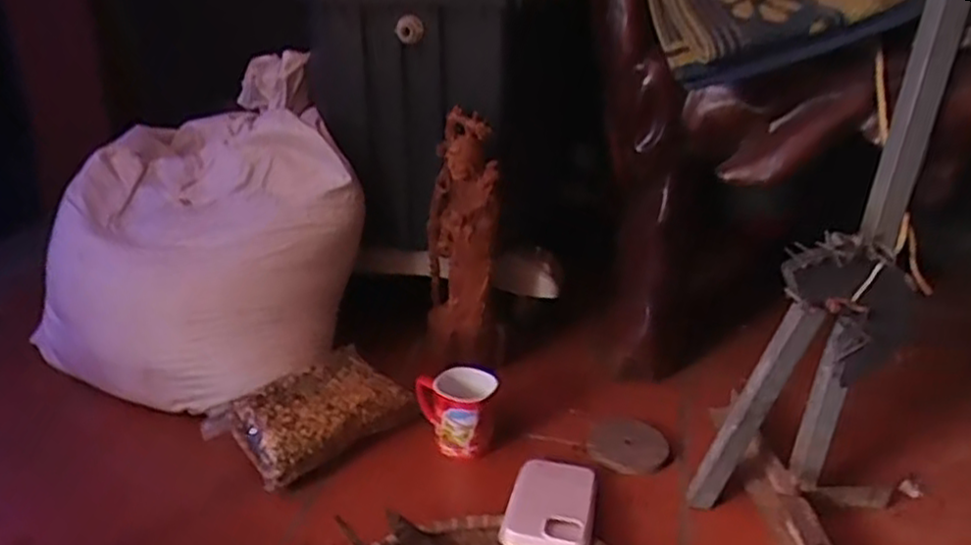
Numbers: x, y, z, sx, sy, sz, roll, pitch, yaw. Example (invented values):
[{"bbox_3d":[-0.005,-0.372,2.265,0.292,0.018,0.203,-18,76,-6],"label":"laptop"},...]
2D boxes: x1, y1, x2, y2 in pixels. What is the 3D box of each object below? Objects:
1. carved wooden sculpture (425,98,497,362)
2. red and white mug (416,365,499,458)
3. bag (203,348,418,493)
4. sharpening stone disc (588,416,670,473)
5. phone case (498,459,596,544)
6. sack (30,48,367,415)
[{"bbox_3d":[-0.033,-0.043,1.033,0.099,0.318,0.122,1,23,-2],"label":"carved wooden sculpture"},{"bbox_3d":[-0.035,0.170,0.921,0.099,0.085,0.082,-1,24,-2],"label":"red and white mug"},{"bbox_3d":[-0.212,0.173,0.925,0.138,0.069,0.216,20,31,38],"label":"bag"},{"bbox_3d":[0.178,0.213,0.938,0.094,0.006,0.111,4,24,9],"label":"sharpening stone disc"},{"bbox_3d":[0.072,0.250,0.813,0.090,0.019,0.167,11,15,8],"label":"phone case"},{"bbox_3d":[-0.425,-0.060,1.090,0.428,0.330,0.475,-10,25,-25],"label":"sack"}]

